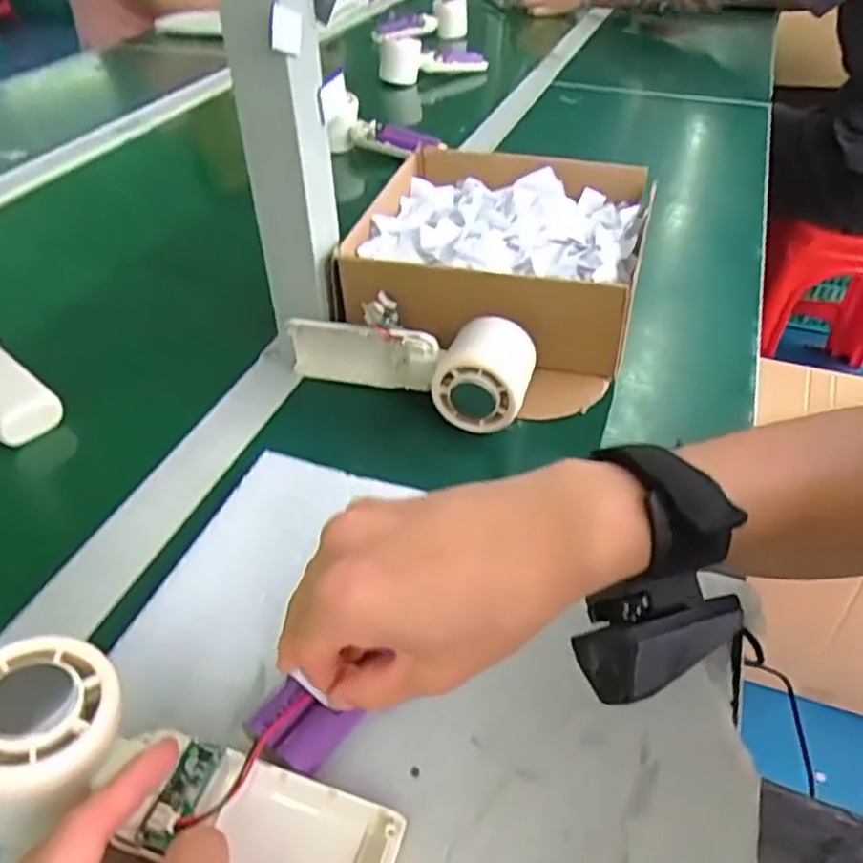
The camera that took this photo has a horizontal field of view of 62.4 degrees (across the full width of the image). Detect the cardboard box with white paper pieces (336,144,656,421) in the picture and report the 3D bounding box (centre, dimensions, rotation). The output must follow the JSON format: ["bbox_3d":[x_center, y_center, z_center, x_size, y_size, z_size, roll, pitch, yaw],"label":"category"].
[{"bbox_3d":[0.051,-0.136,0.550,0.204,0.086,0.227,10,41,12],"label":"cardboard box with white paper pieces"}]

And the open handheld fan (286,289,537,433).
[{"bbox_3d":[-0.011,-0.055,0.469,0.167,0.057,0.060,17,43,19],"label":"open handheld fan"}]

